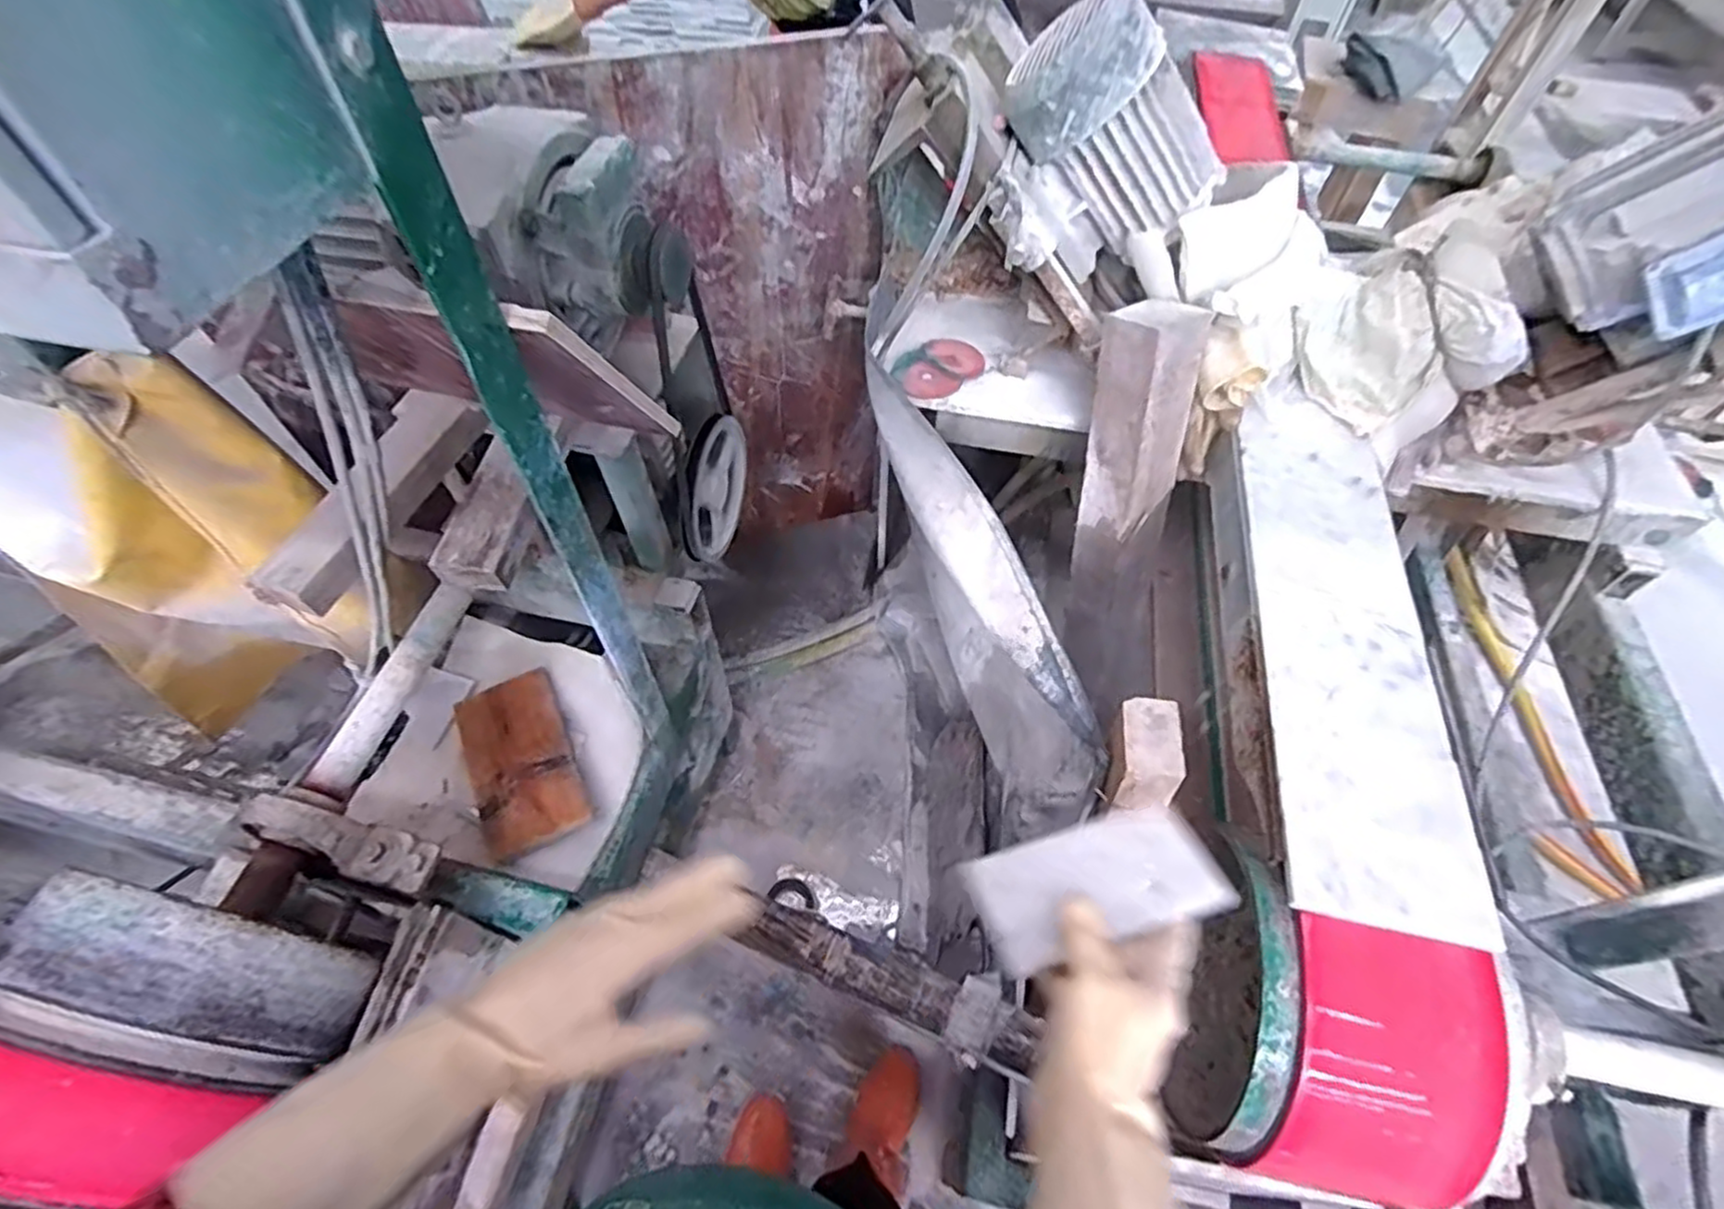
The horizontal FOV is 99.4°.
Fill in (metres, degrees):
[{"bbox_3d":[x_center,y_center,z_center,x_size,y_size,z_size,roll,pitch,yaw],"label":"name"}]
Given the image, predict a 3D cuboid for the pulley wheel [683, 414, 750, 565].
[{"bbox_3d":[-0.204,-0.162,1.034,0.026,0.204,0.199,12,56,8],"label":"pulley wheel"}]

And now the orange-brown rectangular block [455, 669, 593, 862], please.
[{"bbox_3d":[-0.445,0.201,0.949,0.128,0.021,0.234,-24,59,-16],"label":"orange-brown rectangular block"}]

